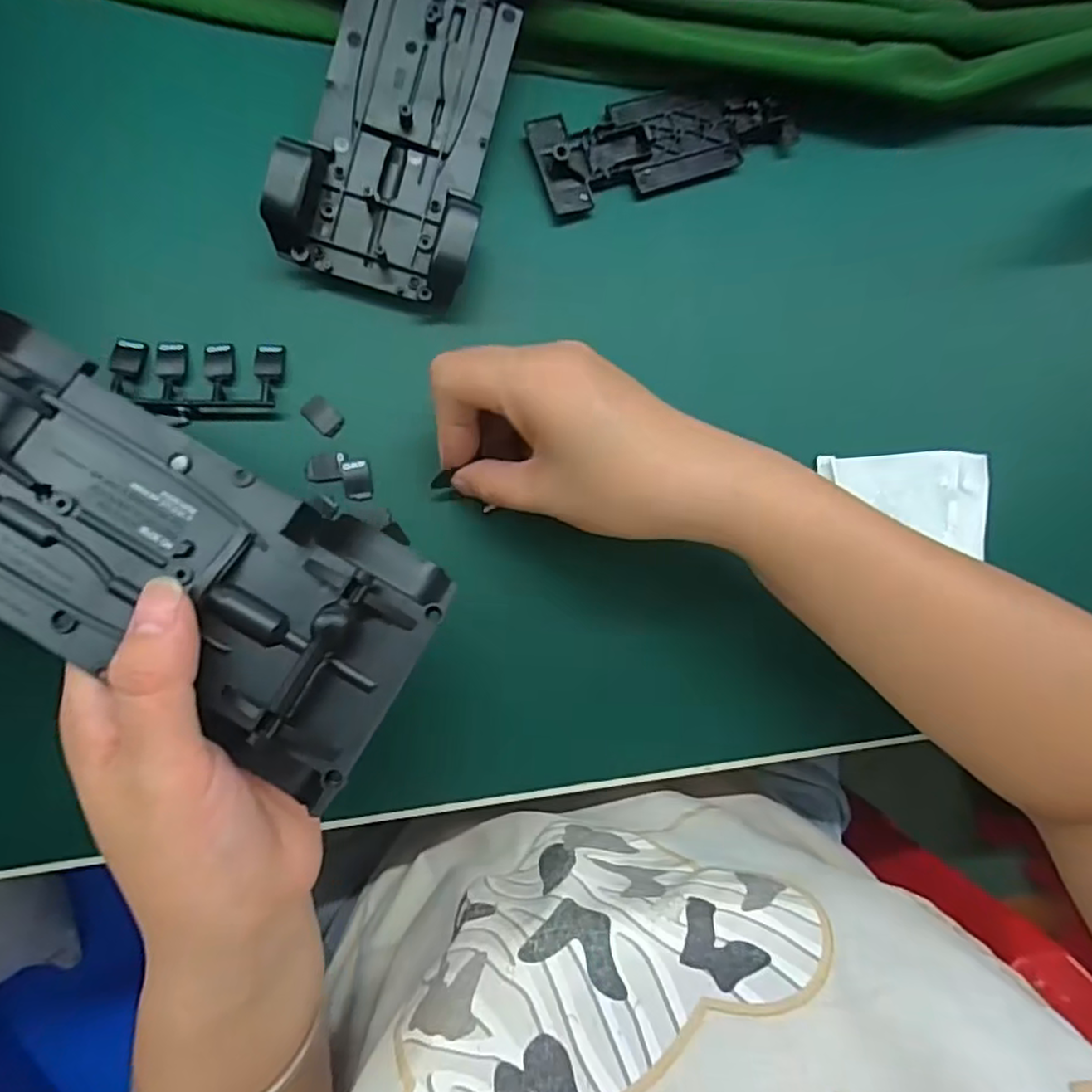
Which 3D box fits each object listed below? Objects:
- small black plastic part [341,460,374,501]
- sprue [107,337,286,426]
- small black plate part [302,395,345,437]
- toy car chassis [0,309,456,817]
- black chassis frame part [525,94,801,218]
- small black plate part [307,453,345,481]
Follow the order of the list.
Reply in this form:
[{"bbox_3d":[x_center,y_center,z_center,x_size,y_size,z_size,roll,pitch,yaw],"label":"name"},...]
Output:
[{"bbox_3d":[-0.078,-0.027,0.271,0.011,0.004,0.017,-9,87,-9],"label":"small black plastic part"},{"bbox_3d":[-0.140,-0.067,0.265,0.064,0.006,0.032,-1,86,-8],"label":"sprue"},{"bbox_3d":[-0.092,-0.054,0.272,0.017,0.004,0.011,44,81,-3],"label":"small black plate part"},{"bbox_3d":[-0.115,-0.002,0.187,0.170,0.034,0.070,29,82,0],"label":"toy car chassis"},{"bbox_3d":[0.053,-0.184,0.295,0.119,0.011,0.042,-20,89,-9],"label":"black chassis frame part"},{"bbox_3d":[-0.090,-0.032,0.269,0.015,0.004,0.010,-8,87,-8],"label":"small black plate part"}]

